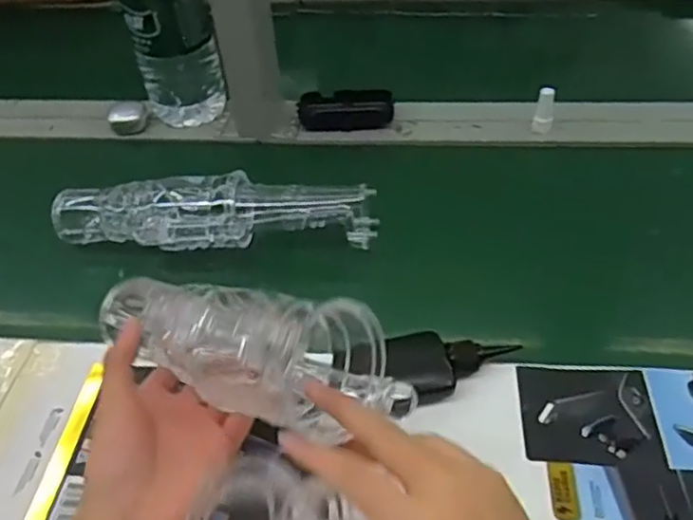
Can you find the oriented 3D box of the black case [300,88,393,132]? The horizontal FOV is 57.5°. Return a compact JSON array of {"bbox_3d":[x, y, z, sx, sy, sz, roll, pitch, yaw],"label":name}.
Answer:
[{"bbox_3d":[0.000,-0.175,0.735,0.109,0.029,0.043,-2,46,3],"label":"black case"}]

